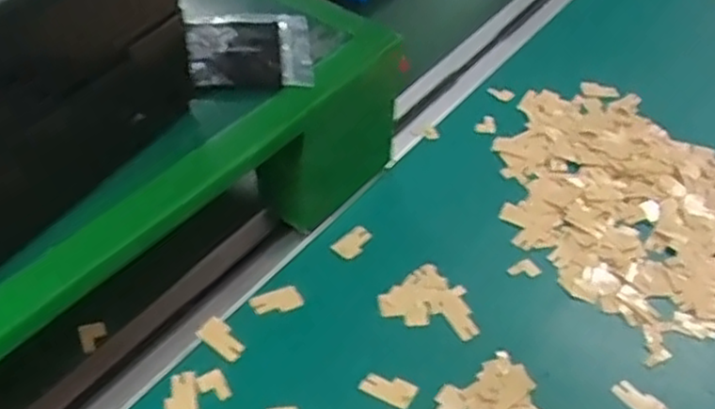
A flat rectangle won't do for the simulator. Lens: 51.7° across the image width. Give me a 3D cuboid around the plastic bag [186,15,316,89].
[{"bbox_3d":[-0.062,-0.088,0.426,0.069,0.008,0.063,-6,47,-8],"label":"plastic bag"}]

